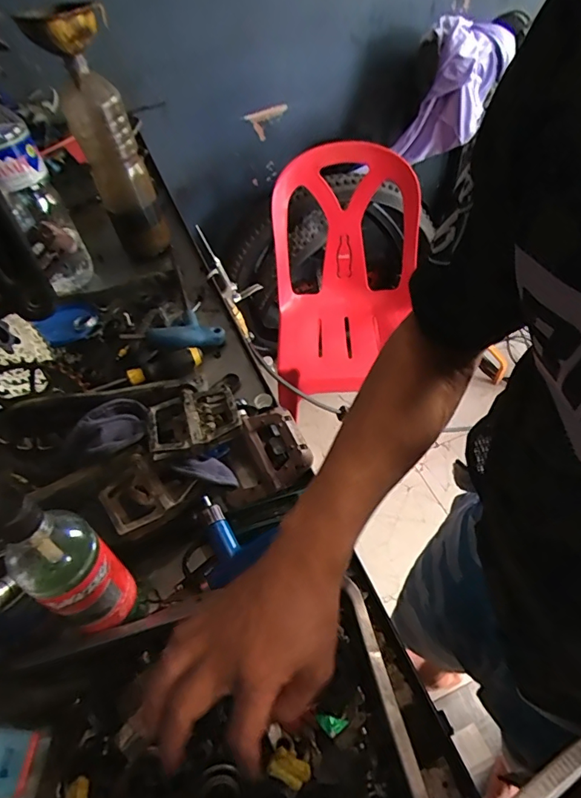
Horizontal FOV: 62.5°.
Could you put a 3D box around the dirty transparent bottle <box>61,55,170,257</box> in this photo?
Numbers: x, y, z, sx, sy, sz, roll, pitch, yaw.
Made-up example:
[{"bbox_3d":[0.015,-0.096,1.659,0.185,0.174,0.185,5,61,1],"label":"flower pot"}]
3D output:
[{"bbox_3d":[-0.285,-0.374,0.795,0.098,0.276,0.091,-19,51,-9],"label":"dirty transparent bottle"}]

